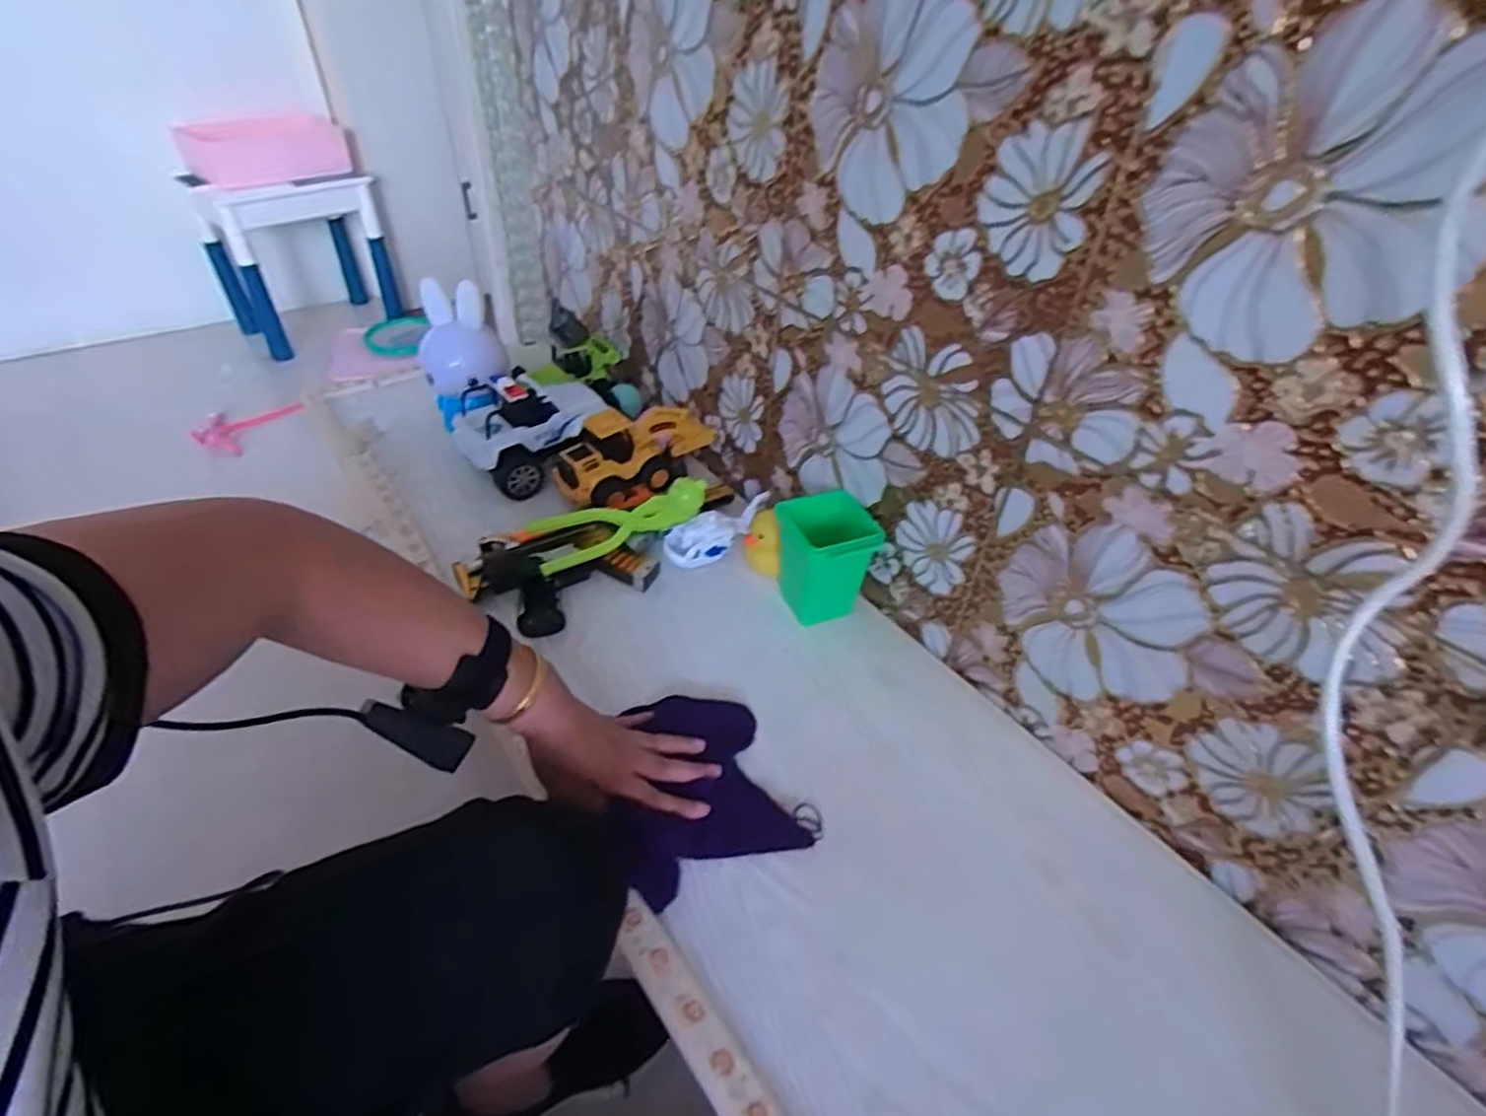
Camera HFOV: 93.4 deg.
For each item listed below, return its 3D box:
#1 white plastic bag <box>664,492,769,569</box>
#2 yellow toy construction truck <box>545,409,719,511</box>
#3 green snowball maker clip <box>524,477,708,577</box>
[{"bbox_3d":[-0.024,-0.032,0.788,0.129,0.046,0.040,-21,44,-25],"label":"white plastic bag"},{"bbox_3d":[-0.130,-0.131,0.851,0.083,0.089,0.185,34,50,30],"label":"yellow toy construction truck"},{"bbox_3d":[-0.136,-0.043,0.765,0.185,0.065,0.058,-16,45,-21],"label":"green snowball maker clip"}]

